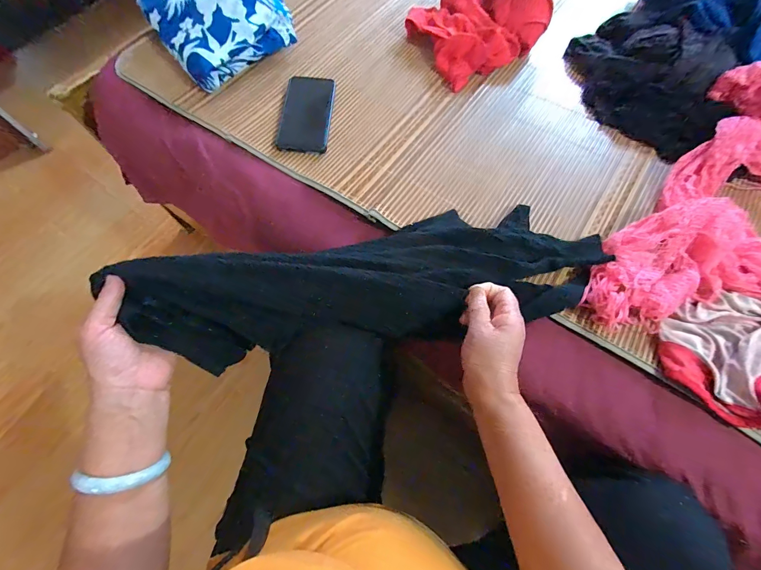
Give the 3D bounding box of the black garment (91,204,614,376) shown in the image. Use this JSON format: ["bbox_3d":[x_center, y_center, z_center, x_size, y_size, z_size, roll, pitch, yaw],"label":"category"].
[{"bbox_3d":[0.005,-0.008,0.412,0.518,0.094,0.152,-8,67,-11],"label":"black garment"}]

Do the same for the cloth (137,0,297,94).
[{"bbox_3d":[-0.272,-0.459,0.585,0.210,0.083,0.199,-39,73,-15],"label":"cloth"}]

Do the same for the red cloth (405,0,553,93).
[{"bbox_3d":[0.169,-0.470,0.601,0.209,0.084,0.191,-26,68,-10],"label":"red cloth"}]

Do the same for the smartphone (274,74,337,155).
[{"bbox_3d":[-0.119,-0.277,0.546,0.079,0.013,0.147,2,67,1],"label":"smartphone"}]

